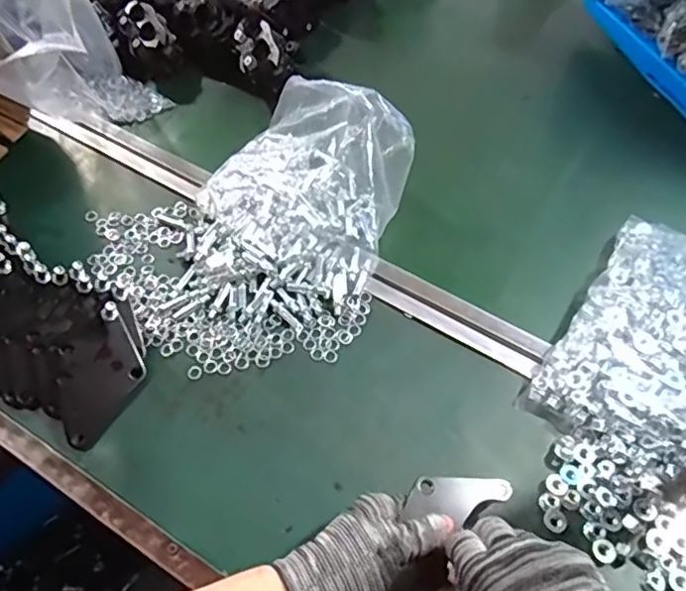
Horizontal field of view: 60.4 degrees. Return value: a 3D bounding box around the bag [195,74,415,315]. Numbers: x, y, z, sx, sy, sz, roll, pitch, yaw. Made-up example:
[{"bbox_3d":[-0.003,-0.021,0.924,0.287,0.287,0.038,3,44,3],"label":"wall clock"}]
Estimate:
[{"bbox_3d":[-0.032,-0.116,0.577,0.196,0.087,0.189,31,63,18],"label":"bag"}]

